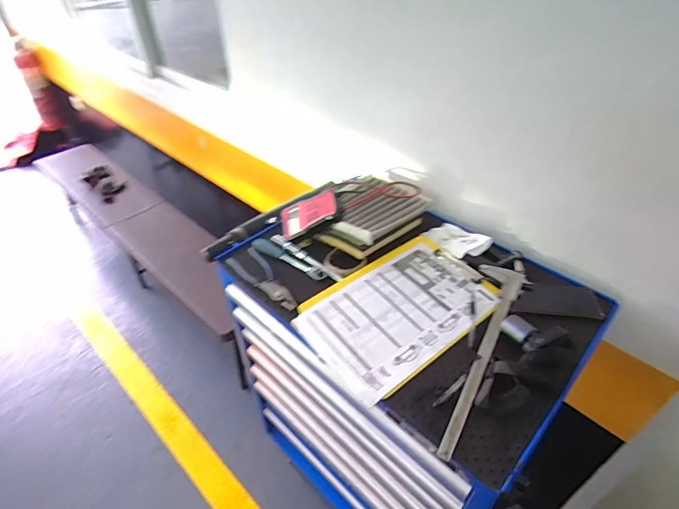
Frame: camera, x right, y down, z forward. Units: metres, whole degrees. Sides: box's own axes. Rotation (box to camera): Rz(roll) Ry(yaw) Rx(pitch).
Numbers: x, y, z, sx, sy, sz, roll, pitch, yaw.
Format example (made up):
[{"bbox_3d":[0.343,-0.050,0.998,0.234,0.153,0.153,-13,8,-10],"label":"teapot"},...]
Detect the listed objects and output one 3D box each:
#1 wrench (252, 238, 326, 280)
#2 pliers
[{"bbox_3d":[-0.109,0.007,0.881,0.194,0.013,0.034,25,42,23],"label":"wrench"},{"bbox_3d":[-0.155,0.050,0.837,0.062,0.013,0.202,-24,46,-31],"label":"pliers"}]

